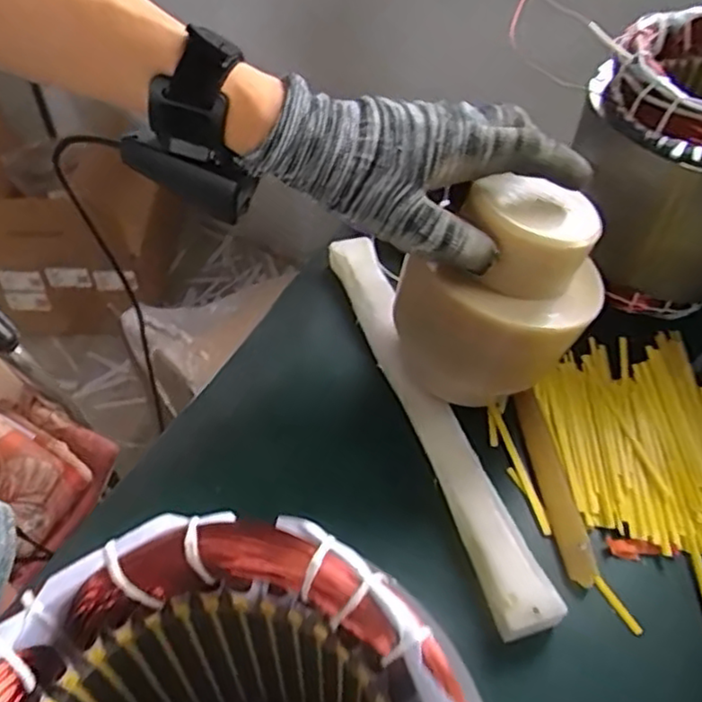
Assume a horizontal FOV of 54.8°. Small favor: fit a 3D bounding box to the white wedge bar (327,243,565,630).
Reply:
[{"bbox_3d":[0.044,0.031,0.428,0.035,0.022,0.297,-13,51,-13],"label":"white wedge bar"}]

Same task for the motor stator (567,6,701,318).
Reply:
[{"bbox_3d":[0.234,-0.126,0.469,0.145,0.157,0.139,26,53,19],"label":"motor stator"}]

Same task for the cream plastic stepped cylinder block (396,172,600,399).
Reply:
[{"bbox_3d":[0.087,-0.034,0.387,0.097,0.119,0.092,-23,54,-21],"label":"cream plastic stepped cylinder block"}]

